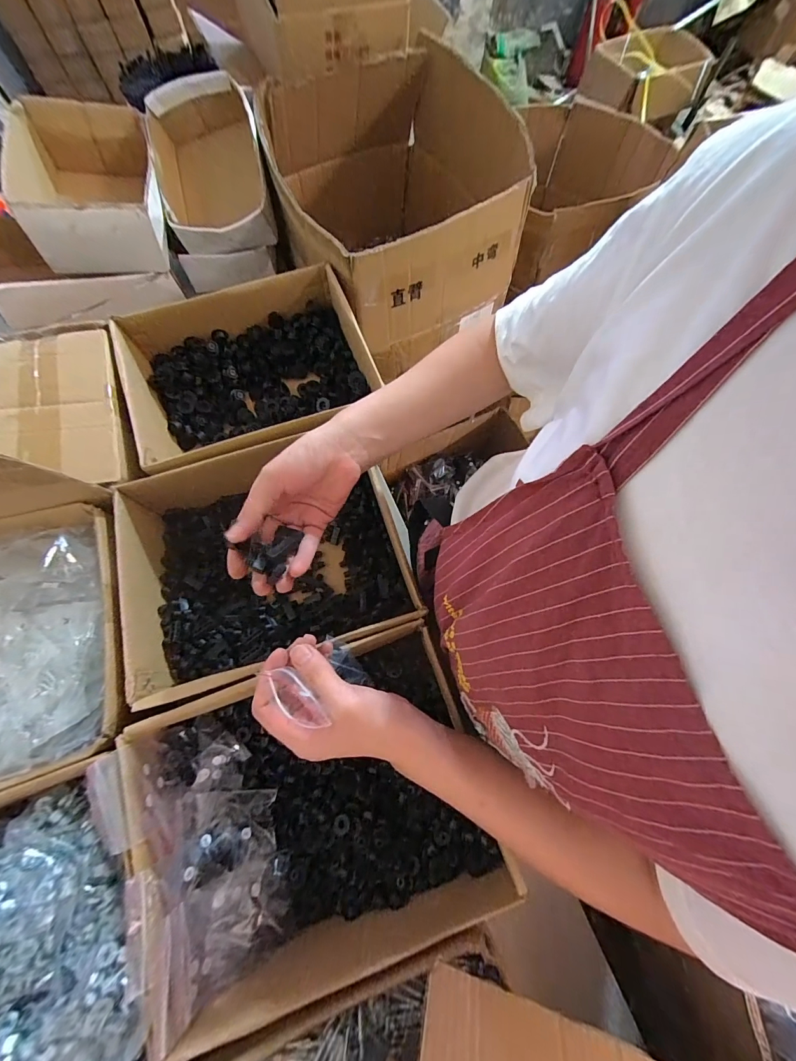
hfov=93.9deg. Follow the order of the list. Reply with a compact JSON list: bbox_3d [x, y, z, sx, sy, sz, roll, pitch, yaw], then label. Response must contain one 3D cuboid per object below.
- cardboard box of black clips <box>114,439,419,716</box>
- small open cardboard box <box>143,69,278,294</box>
[{"bbox_3d":[-0.161,0.036,0.465,0.293,0.118,0.243,-18,73,-7],"label":"cardboard box of black clips"},{"bbox_3d":[-0.305,-0.564,0.628,0.179,0.171,0.234,-11,73,-4],"label":"small open cardboard box"}]

